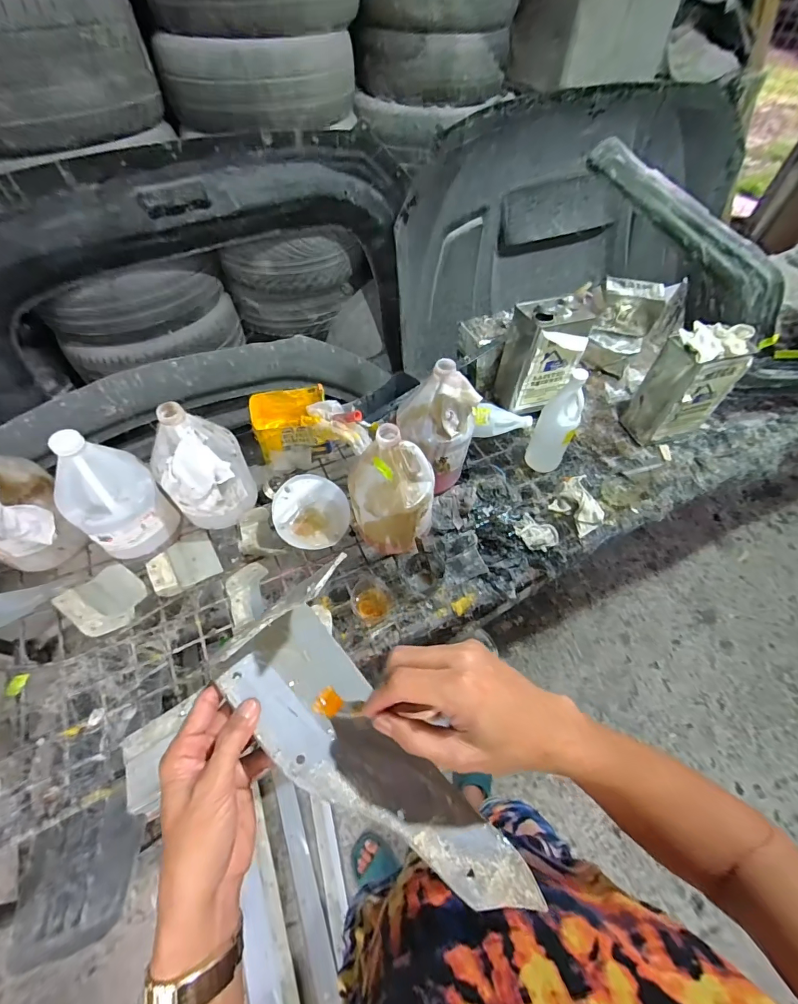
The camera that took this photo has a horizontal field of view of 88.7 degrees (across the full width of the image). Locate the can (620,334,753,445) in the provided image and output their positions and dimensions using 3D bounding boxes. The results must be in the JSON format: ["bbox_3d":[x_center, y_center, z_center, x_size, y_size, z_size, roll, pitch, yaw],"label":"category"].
[{"bbox_3d":[0.654,-0.262,0.936,0.149,0.251,0.113,-14,59,-10],"label":"can"}]

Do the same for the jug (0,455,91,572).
[{"bbox_3d":[-0.657,0.011,0.685,0.136,0.259,0.134,-9,58,-7],"label":"jug"}]

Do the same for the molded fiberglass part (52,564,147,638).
[{"bbox_3d":[-0.541,0.182,0.755,0.109,0.034,0.117,37,44,10],"label":"molded fiberglass part"}]

